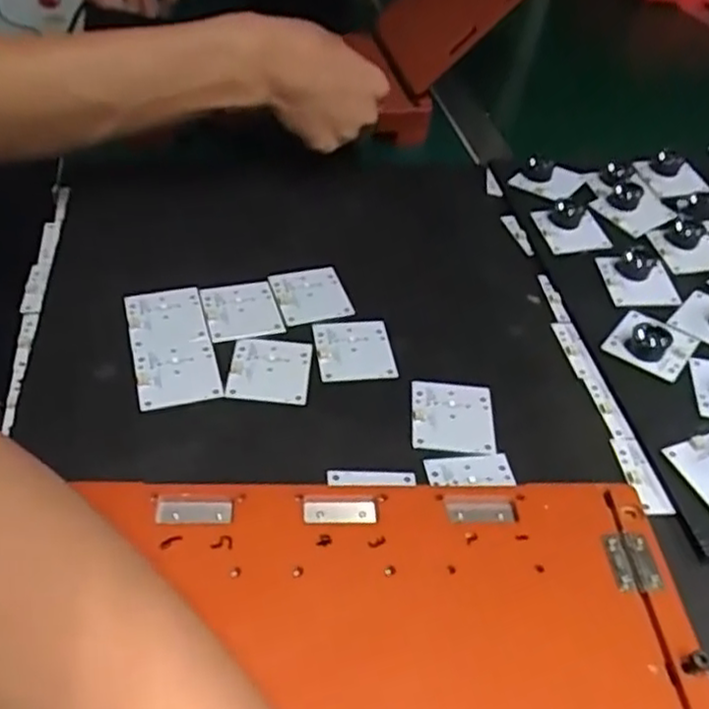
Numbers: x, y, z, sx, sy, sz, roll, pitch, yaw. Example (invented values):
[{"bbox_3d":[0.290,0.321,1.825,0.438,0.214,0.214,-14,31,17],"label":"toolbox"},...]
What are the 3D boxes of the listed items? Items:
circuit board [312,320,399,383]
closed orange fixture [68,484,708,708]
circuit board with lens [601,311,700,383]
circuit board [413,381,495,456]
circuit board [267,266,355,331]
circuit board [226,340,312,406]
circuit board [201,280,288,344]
[{"bbox_3d":[0.000,-0.003,0.422,0.045,0.006,0.047,-5,49,-9],"label":"circuit board"},{"bbox_3d":[0.006,0.114,0.246,0.240,0.019,0.162,2,44,-6],"label":"closed orange fixture"},{"bbox_3d":[0.182,-0.011,0.427,0.044,0.015,0.041,31,49,23],"label":"circuit board with lens"},{"bbox_3d":[0.053,0.034,0.385,0.044,0.005,0.046,6,44,-2],"label":"circuit board"},{"bbox_3d":[-0.028,-0.038,0.453,0.045,0.006,0.048,-14,51,-14],"label":"circuit board"},{"bbox_3d":[-0.048,0.009,0.405,0.044,0.007,0.046,5,44,-2],"label":"circuit board"},{"bbox_3d":[-0.069,-0.027,0.437,0.045,0.005,0.050,-8,47,-19],"label":"circuit board"}]

